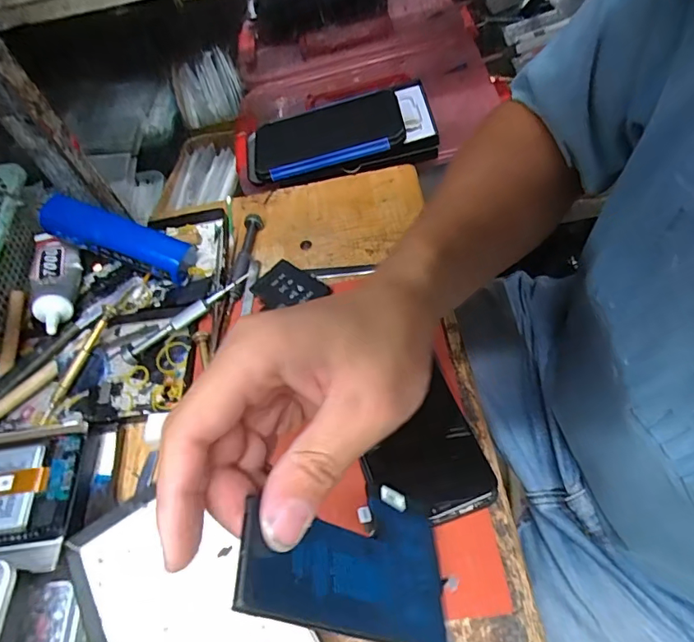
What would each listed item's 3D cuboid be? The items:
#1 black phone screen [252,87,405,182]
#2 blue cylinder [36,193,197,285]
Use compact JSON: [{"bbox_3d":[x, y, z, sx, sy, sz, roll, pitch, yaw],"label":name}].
[{"bbox_3d":[-0.024,-0.202,0.529,0.164,0.017,0.090,-15,60,8],"label":"black phone screen"},{"bbox_3d":[-0.204,-0.075,0.436,0.128,0.028,0.033,20,58,-7],"label":"blue cylinder"}]

